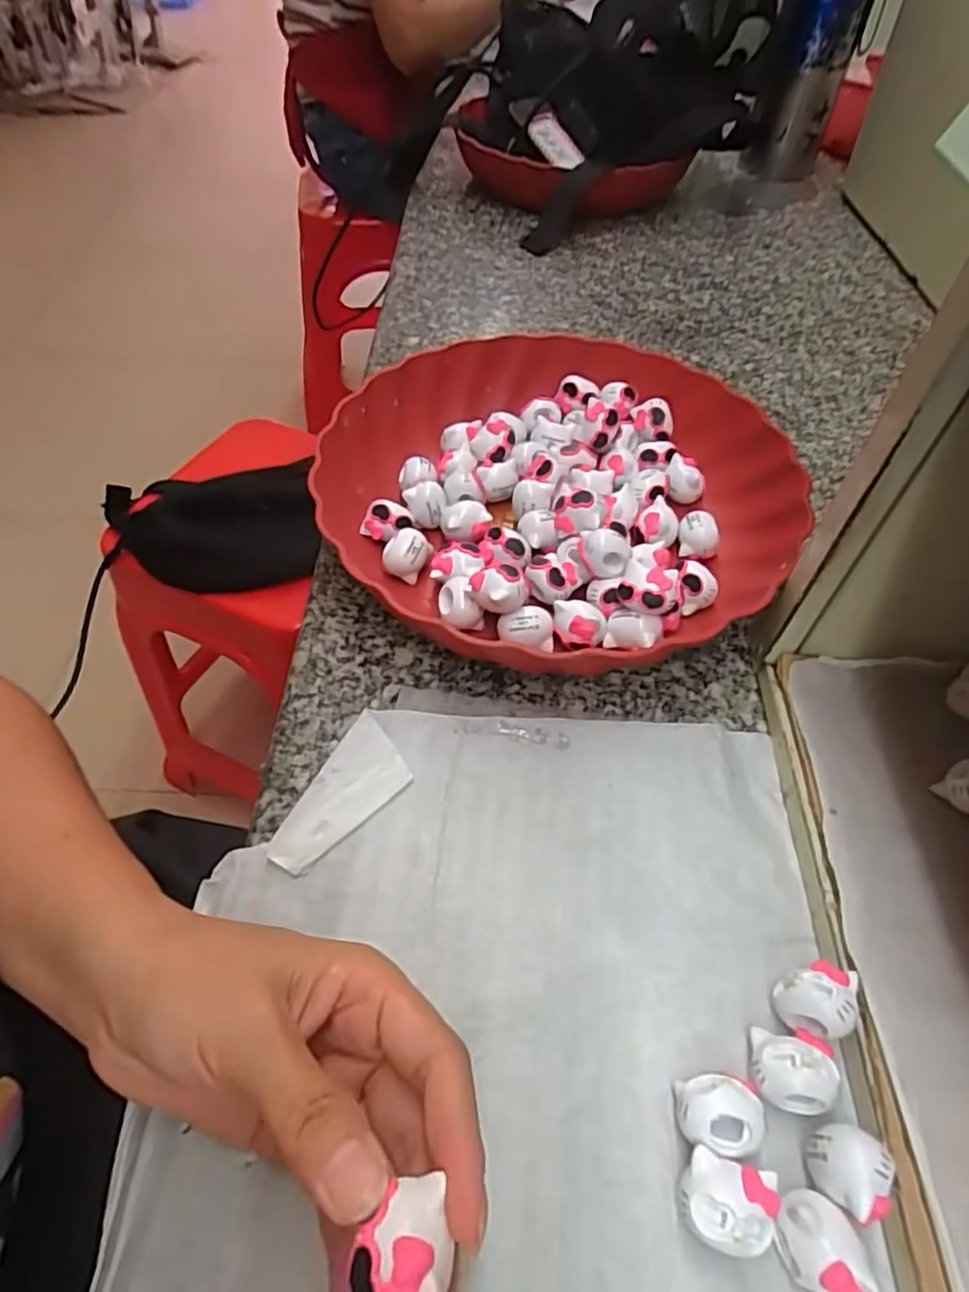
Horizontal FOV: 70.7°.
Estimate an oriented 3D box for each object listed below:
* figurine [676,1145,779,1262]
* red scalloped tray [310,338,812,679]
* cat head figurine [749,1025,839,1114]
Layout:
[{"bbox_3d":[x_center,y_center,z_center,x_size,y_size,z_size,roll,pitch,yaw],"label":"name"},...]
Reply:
[{"bbox_3d":[0.069,0.159,0.195,0.027,0.017,0.021,12,53,12],"label":"figurine"},{"bbox_3d":[0.035,-0.082,0.365,0.237,0.052,0.233,-36,58,-23],"label":"red scalloped tray"},{"bbox_3d":[0.098,0.133,0.214,0.025,0.016,0.022,5,52,6],"label":"cat head figurine"}]

